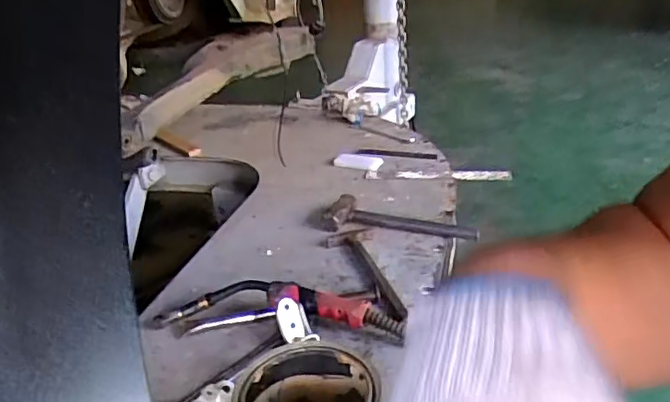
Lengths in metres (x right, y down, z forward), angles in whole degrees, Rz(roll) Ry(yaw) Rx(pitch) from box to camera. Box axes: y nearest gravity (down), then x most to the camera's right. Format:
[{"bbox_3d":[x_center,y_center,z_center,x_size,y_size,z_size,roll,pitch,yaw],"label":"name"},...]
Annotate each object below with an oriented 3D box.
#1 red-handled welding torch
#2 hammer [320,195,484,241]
[{"bbox_3d":[-0.094,0.171,0.958,0.402,0.066,0.065,1,27,11],"label":"red-handled welding torch"},{"bbox_3d":[0.140,0.036,1.230,0.322,0.034,0.095,6,29,21],"label":"hammer"}]

